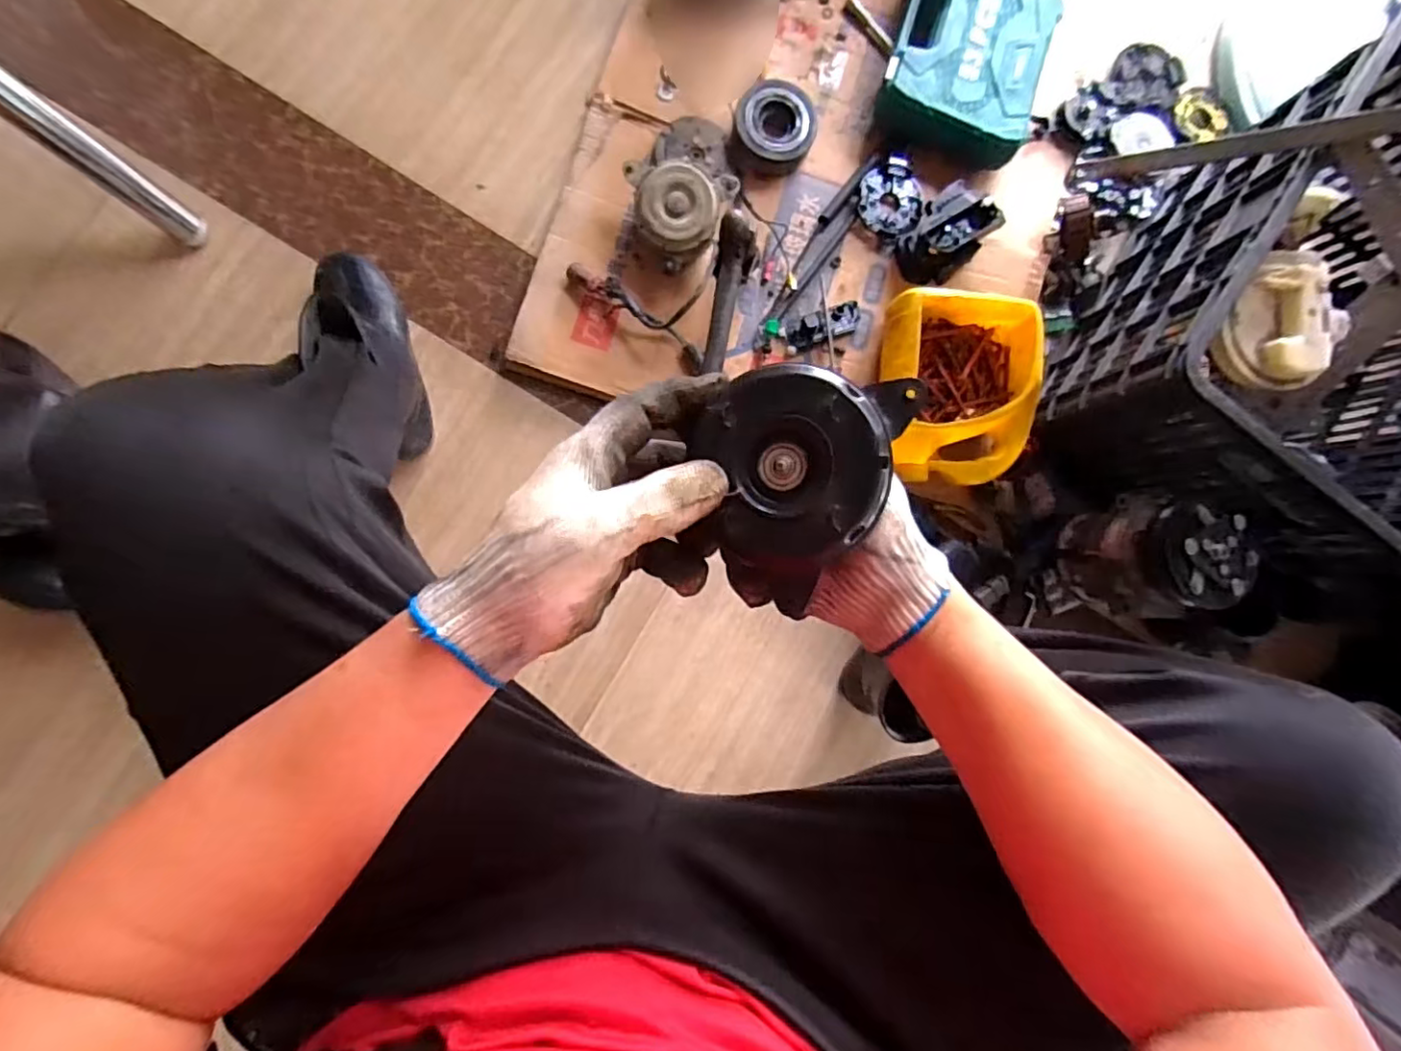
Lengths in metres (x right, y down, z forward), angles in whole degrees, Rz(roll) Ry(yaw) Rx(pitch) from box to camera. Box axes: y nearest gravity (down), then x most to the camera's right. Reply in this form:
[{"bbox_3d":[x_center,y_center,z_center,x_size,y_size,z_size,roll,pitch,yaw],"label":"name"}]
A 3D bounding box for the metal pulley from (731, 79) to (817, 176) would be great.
[{"bbox_3d":[0.094,-0.507,0.787,0.103,0.032,0.106,9,86,-2],"label":"metal pulley"}]

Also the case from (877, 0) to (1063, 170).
[{"bbox_3d":[0.347,-0.604,0.799,0.198,0.075,0.253,19,84,-5],"label":"case"}]

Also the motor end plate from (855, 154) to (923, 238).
[{"bbox_3d":[0.251,-0.438,0.811,0.083,0.023,0.100,9,85,-6],"label":"motor end plate"}]

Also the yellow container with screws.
[{"bbox_3d":[0.314,-0.164,0.744,0.184,0.084,0.219,-3,87,-6],"label":"yellow container with screws"}]

